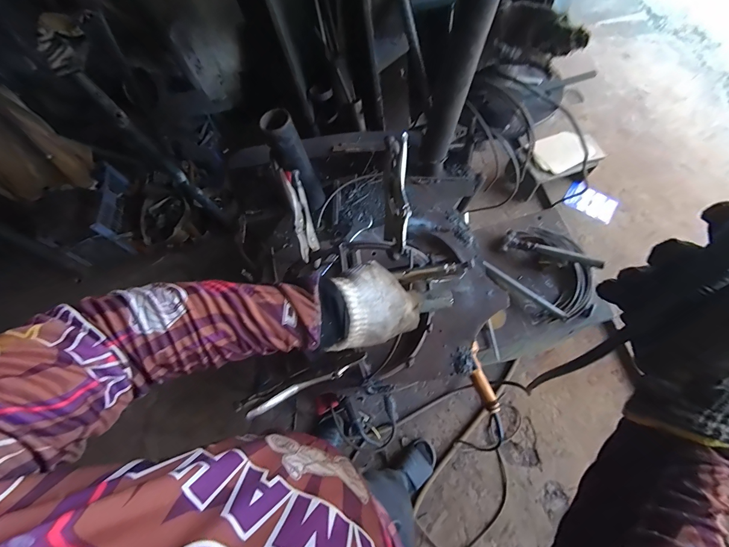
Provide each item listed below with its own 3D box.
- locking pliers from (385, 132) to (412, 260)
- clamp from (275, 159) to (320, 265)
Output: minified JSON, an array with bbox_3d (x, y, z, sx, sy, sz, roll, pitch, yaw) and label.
[{"bbox_3d":[0.052,-0.136,0.539,0.034,0.046,0.227,0,71,4],"label":"locking pliers"},{"bbox_3d":[-0.104,-0.101,0.539,0.031,0.045,0.177,-19,70,-3],"label":"clamp"}]

